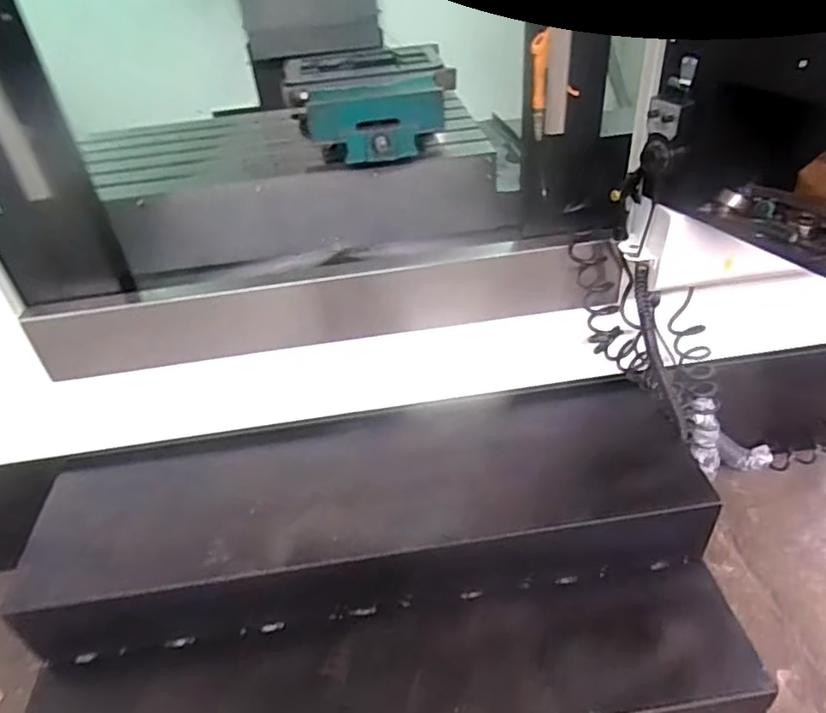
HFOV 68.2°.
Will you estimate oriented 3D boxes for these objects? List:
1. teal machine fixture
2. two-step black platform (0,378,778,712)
[{"bbox_3d":[-0.106,-0.637,1.567,0.408,0.187,0.463,-6,38,1],"label":"teal machine fixture"},{"bbox_3d":[-0.070,0.535,1.383,1.507,0.506,0.660,-9,38,-4],"label":"two-step black platform"}]

